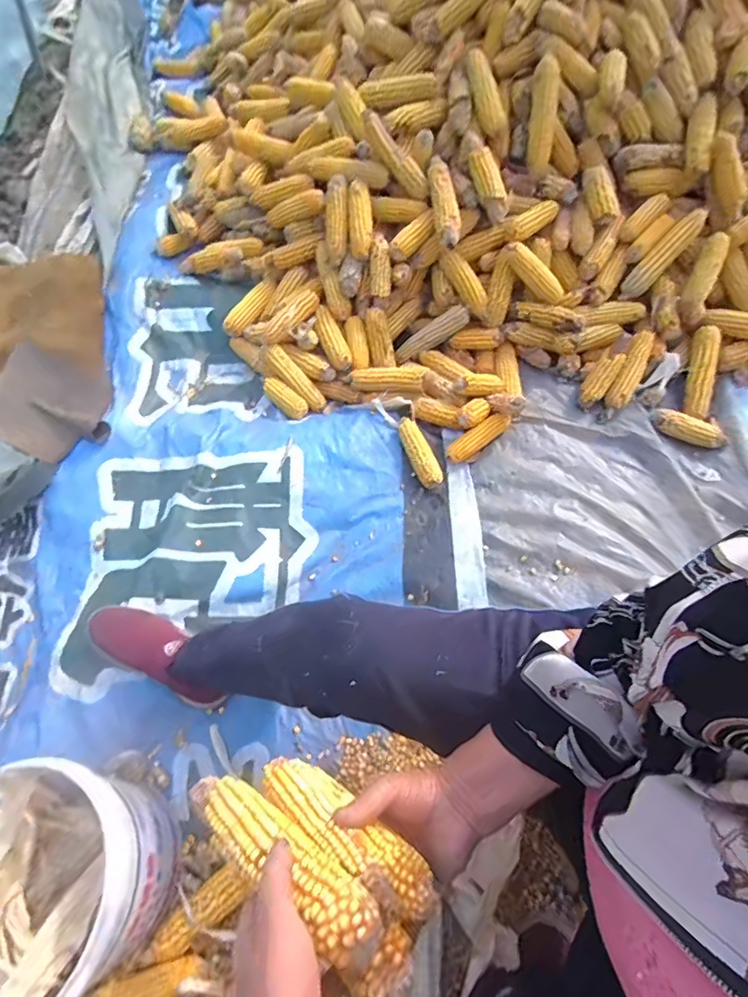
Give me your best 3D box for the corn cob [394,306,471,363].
[{"bbox_3d":[0.132,-0.371,1.102,0.187,0.038,0.049,-28,68,24],"label":"corn cob"}]

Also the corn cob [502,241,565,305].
[{"bbox_3d":[0.347,-0.492,1.043,0.157,0.045,0.055,36,71,-19],"label":"corn cob"}]

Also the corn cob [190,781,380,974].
[{"bbox_3d":[-0.074,0.277,0.373,0.178,0.036,0.042,16,68,35],"label":"corn cob"}]

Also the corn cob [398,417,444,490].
[{"bbox_3d":[0.095,-0.103,1.024,0.049,0.044,0.165,-25,71,-8],"label":"corn cob"}]

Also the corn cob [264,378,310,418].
[{"bbox_3d":[-0.203,-0.227,1.092,0.118,0.039,0.054,39,74,-7],"label":"corn cob"}]

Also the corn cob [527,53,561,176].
[{"bbox_3d":[0.354,-0.799,1.011,0.047,0.191,0.041,-6,32,-2],"label":"corn cob"}]

